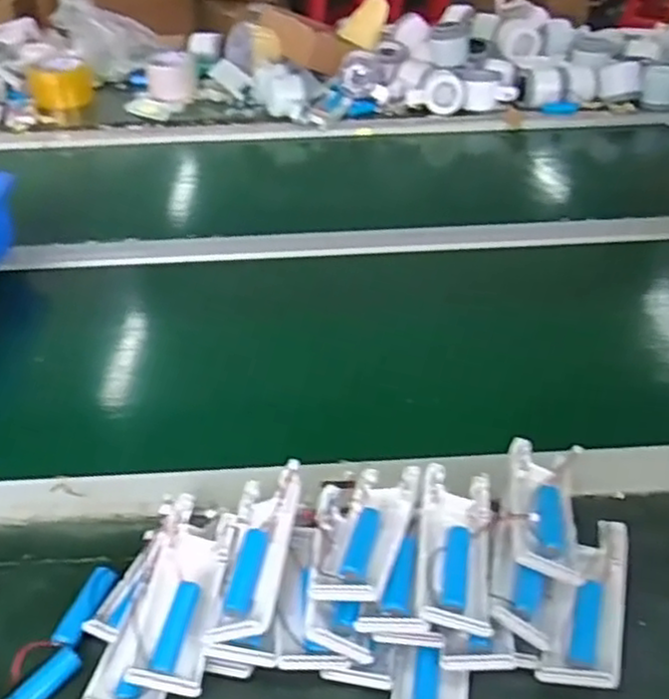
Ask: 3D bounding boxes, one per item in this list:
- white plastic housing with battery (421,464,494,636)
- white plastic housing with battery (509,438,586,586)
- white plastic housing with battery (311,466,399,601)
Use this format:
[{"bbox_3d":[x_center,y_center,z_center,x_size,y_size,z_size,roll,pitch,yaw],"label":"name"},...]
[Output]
[{"bbox_3d":[0.070,0.110,0.415,0.040,0.014,0.102,4,38,7],"label":"white plastic housing with battery"},{"bbox_3d":[0.132,0.098,0.455,0.043,0.020,0.102,7,39,10],"label":"white plastic housing with battery"},{"bbox_3d":[0.018,0.104,0.429,0.035,0.014,0.101,10,39,14],"label":"white plastic housing with battery"}]

